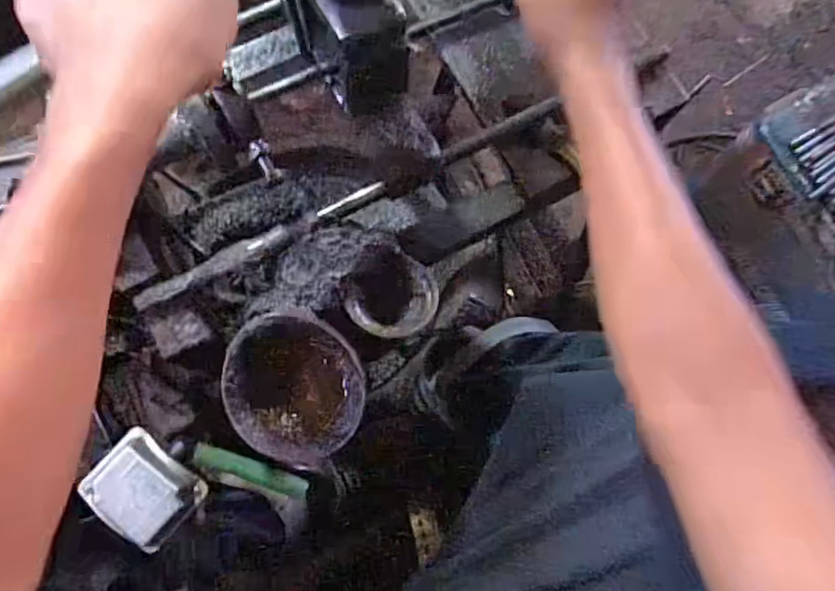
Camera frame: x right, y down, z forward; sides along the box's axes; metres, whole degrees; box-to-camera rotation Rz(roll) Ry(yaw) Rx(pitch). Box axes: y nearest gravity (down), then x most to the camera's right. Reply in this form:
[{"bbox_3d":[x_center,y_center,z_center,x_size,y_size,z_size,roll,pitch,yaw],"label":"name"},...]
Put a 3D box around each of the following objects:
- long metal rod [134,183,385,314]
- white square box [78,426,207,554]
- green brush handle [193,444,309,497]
[{"bbox_3d":[-0.130,-0.046,0.481,0.222,0.010,0.016,-27,80,-7],"label":"long metal rod"},{"bbox_3d":[-0.236,0.167,0.489,0.085,0.033,0.068,41,80,7],"label":"white square box"},{"bbox_3d":[-0.153,0.163,0.529,0.108,0.011,0.019,26,78,-17],"label":"green brush handle"}]

